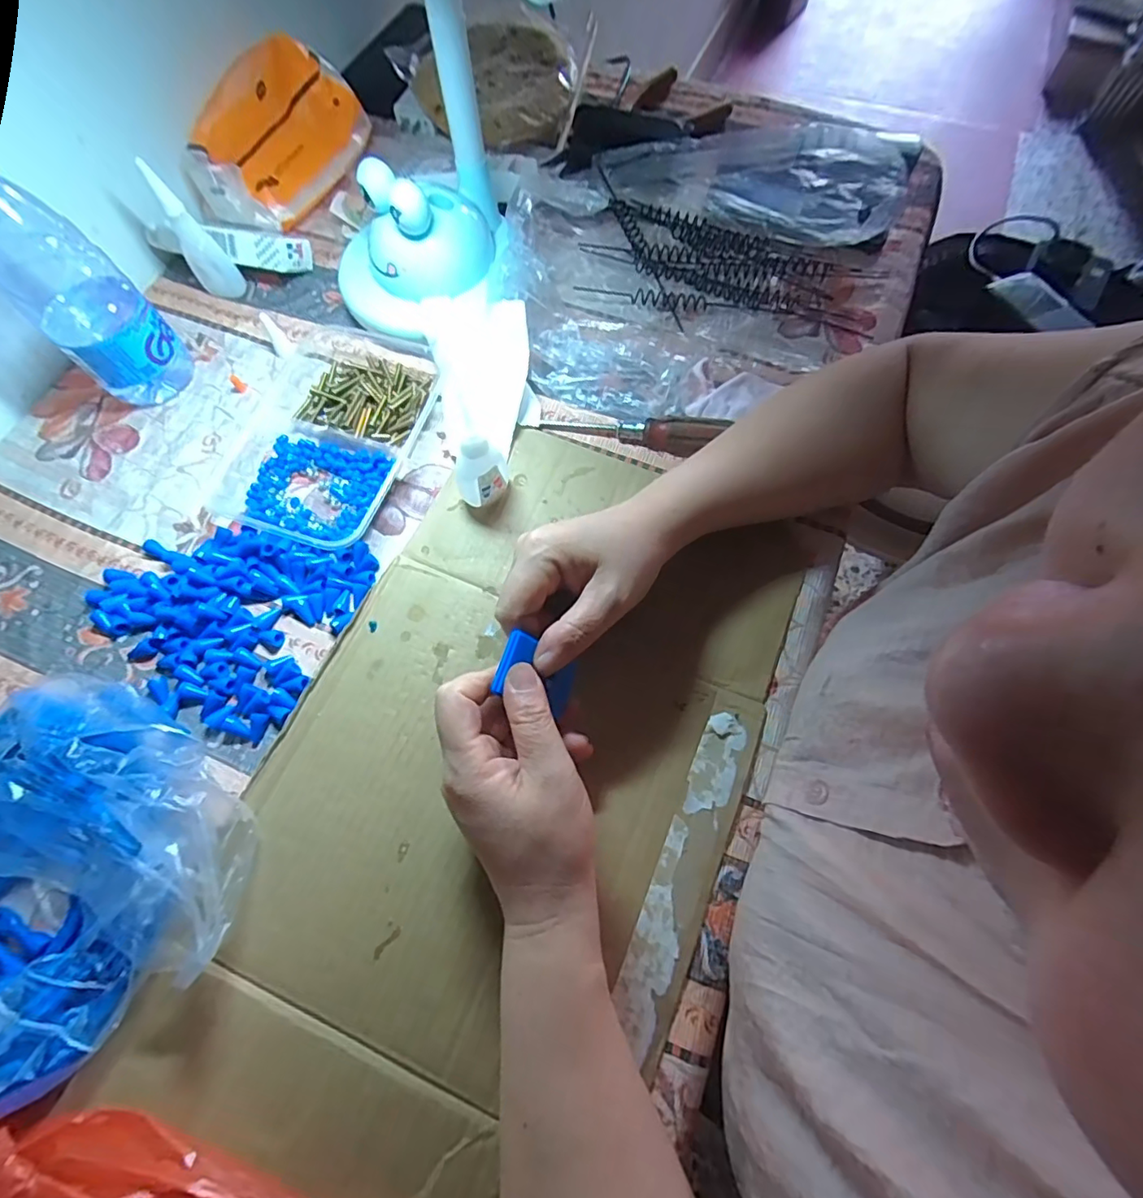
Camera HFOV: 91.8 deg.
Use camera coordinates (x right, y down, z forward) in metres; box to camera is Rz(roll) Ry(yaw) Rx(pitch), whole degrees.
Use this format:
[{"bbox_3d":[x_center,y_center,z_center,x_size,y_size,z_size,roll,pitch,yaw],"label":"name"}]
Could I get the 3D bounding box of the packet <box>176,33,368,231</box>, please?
[{"bbox_3d":[-0.252,-0.398,0.478,0.035,0.097,0.167,19,67,37],"label":"packet"}]

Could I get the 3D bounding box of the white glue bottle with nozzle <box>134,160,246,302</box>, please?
[{"bbox_3d":[-0.288,-0.277,0.424,0.025,0.094,0.025,36,73,15],"label":"white glue bottle with nozzle"}]

